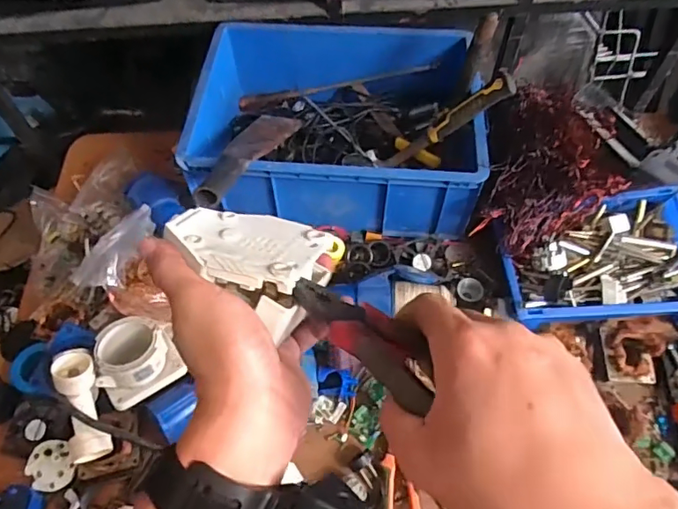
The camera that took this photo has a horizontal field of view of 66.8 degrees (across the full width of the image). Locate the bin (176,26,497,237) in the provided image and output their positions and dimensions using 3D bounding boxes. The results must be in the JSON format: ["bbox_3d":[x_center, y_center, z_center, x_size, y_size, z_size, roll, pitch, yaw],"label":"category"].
[{"bbox_3d":[0.000,-0.240,0.938,0.472,0.164,0.386,4,58,3],"label":"bin"}]

